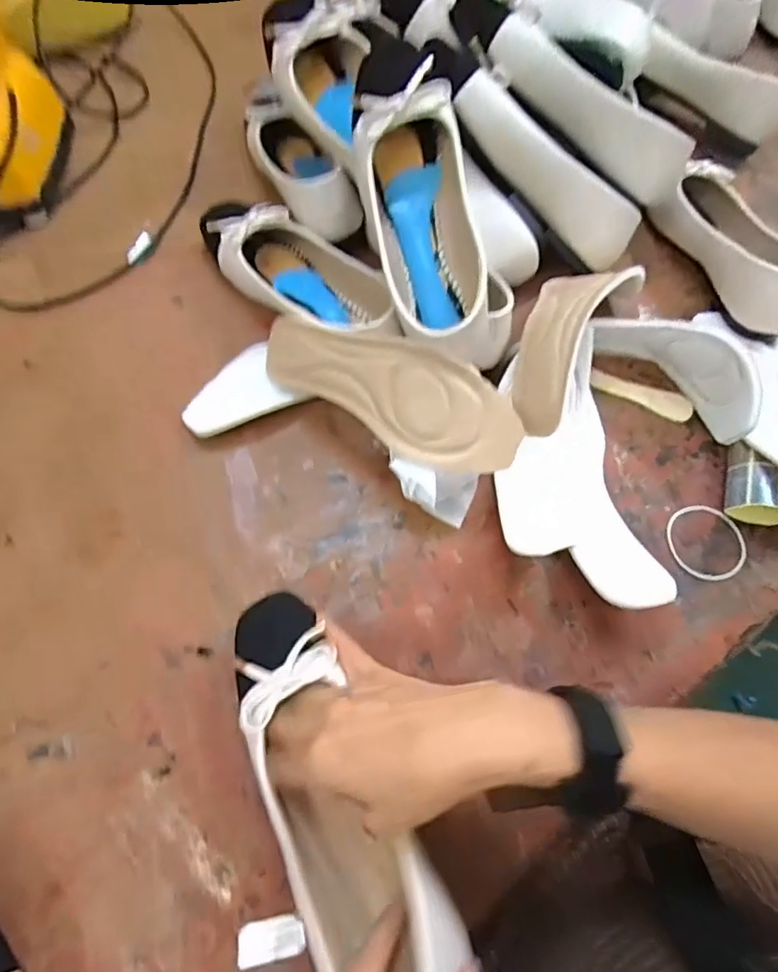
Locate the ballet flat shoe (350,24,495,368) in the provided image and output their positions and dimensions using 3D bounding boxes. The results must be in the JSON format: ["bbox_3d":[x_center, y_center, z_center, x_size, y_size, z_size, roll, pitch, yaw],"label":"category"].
[{"bbox_3d":[0.027,-0.215,0.438,0.083,0.090,0.238,-13,90,-9],"label":"ballet flat shoe"}]

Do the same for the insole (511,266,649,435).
[{"bbox_3d":[0.146,-0.119,0.458,0.071,0.055,0.155,24,81,8],"label":"insole"}]

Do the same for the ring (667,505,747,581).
[{"bbox_3d":[0.265,0.047,0.458,0.066,0.005,0.064,1,65,-2],"label":"ring"}]

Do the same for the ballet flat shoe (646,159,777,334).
[{"bbox_3d":[0.346,-0.243,0.546,0.087,0.055,0.204,-21,68,-12],"label":"ballet flat shoe"}]

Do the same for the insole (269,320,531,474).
[{"bbox_3d":[-0.003,-0.079,0.441,0.224,0.038,0.077,27,100,8],"label":"insole"}]

